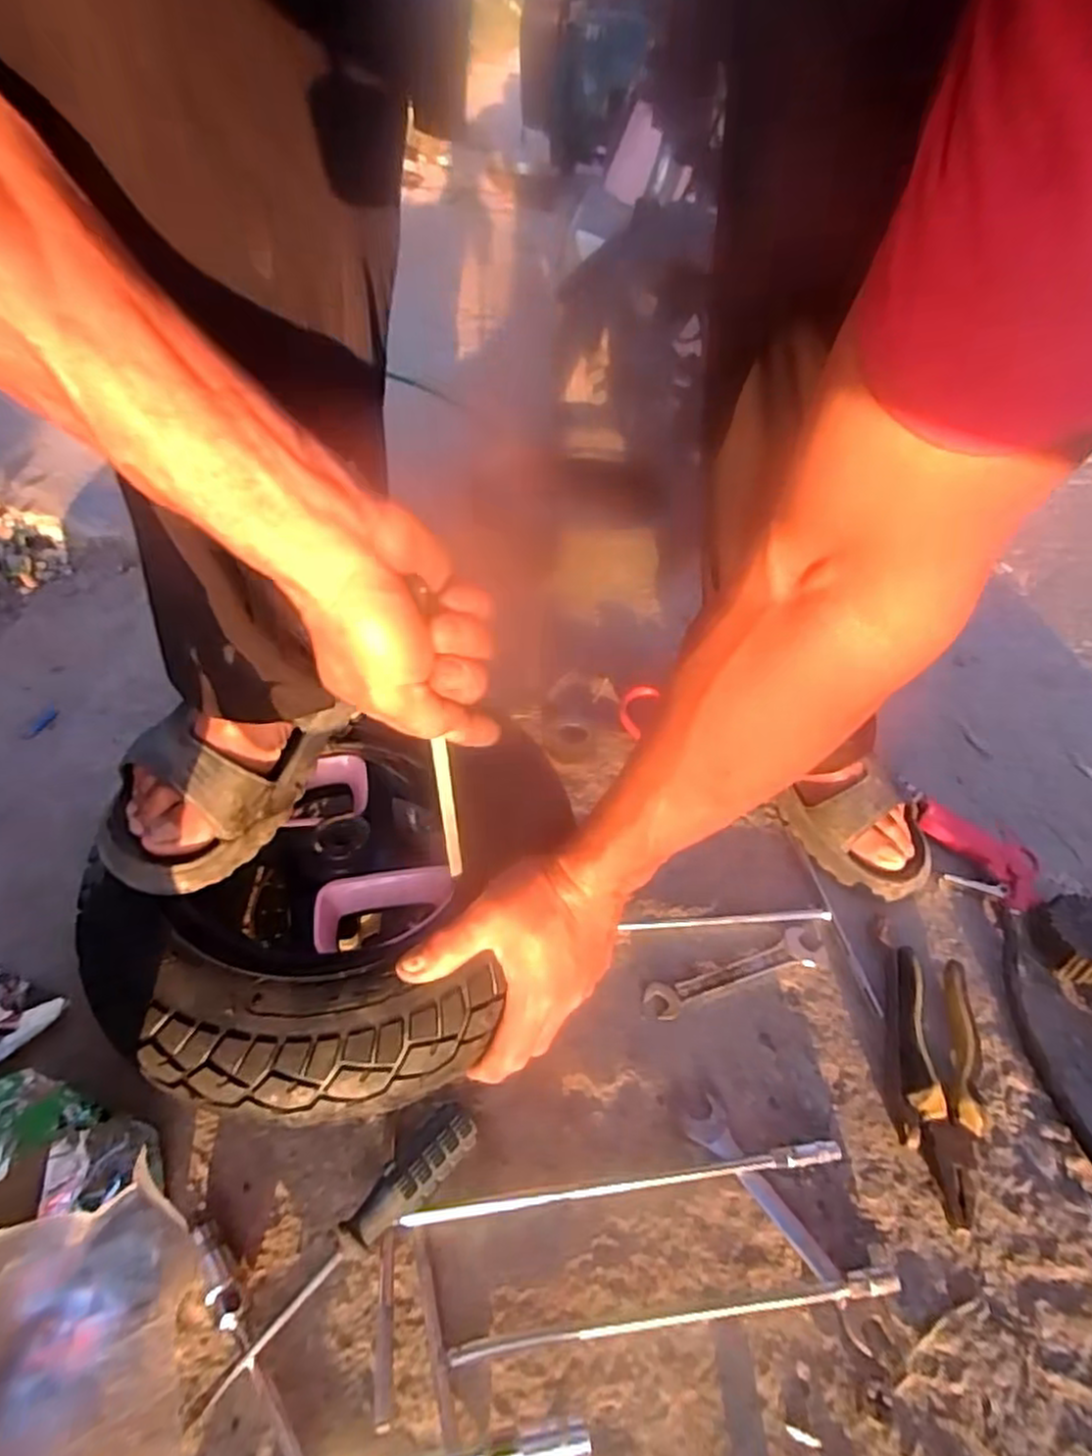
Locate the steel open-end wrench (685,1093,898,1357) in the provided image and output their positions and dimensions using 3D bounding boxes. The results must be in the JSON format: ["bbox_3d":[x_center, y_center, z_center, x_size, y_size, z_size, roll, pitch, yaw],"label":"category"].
[{"bbox_3d":[0.147,0.304,0.455,0.028,0.007,0.148,-24,51,-29],"label":"steel open-end wrench"}]

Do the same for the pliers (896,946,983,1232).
[{"bbox_3d":[0.281,0.249,0.520,0.058,0.025,0.185,16,43,10],"label":"pliers"}]

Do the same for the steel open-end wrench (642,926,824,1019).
[{"bbox_3d":[0.150,0.193,0.573,0.151,0.007,0.032,-13,46,-20],"label":"steel open-end wrench"}]

